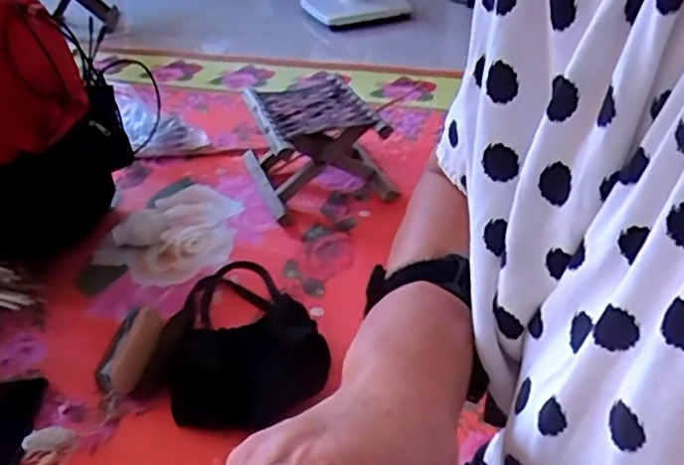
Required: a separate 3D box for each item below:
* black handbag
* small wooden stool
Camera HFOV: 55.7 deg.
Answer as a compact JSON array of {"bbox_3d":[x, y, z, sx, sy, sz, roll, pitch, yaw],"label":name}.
[{"bbox_3d":[-0.140,0.145,0.959,0.206,0.089,0.312,-8,35,-8],"label":"black handbag"},{"bbox_3d":[-0.055,-0.179,1.313,0.251,0.164,0.263,-14,36,-15],"label":"small wooden stool"}]

